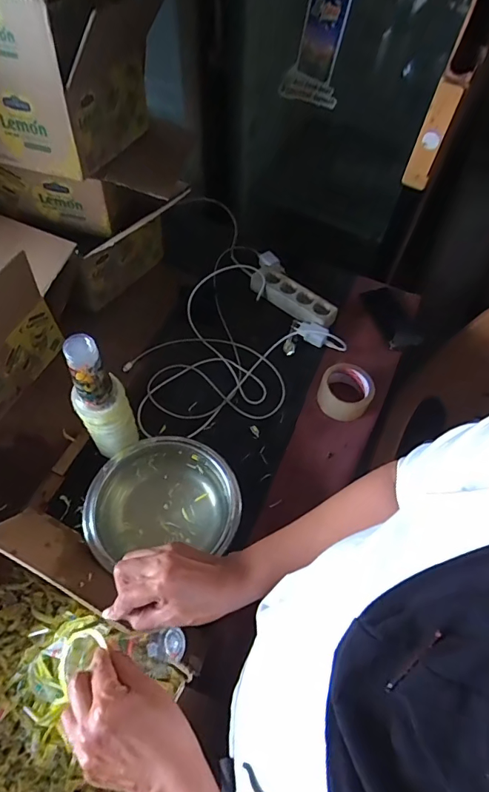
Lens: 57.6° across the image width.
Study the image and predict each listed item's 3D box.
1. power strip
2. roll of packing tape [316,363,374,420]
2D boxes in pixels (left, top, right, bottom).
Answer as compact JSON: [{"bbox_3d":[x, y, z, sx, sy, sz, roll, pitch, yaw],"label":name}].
[{"bbox_3d":[0.108,-0.214,0.967,0.204,0.036,0.062,36,63,16],"label":"power strip"},{"bbox_3d":[0.192,-0.015,0.840,0.096,0.064,0.100,2,59,-3],"label":"roll of packing tape"}]

